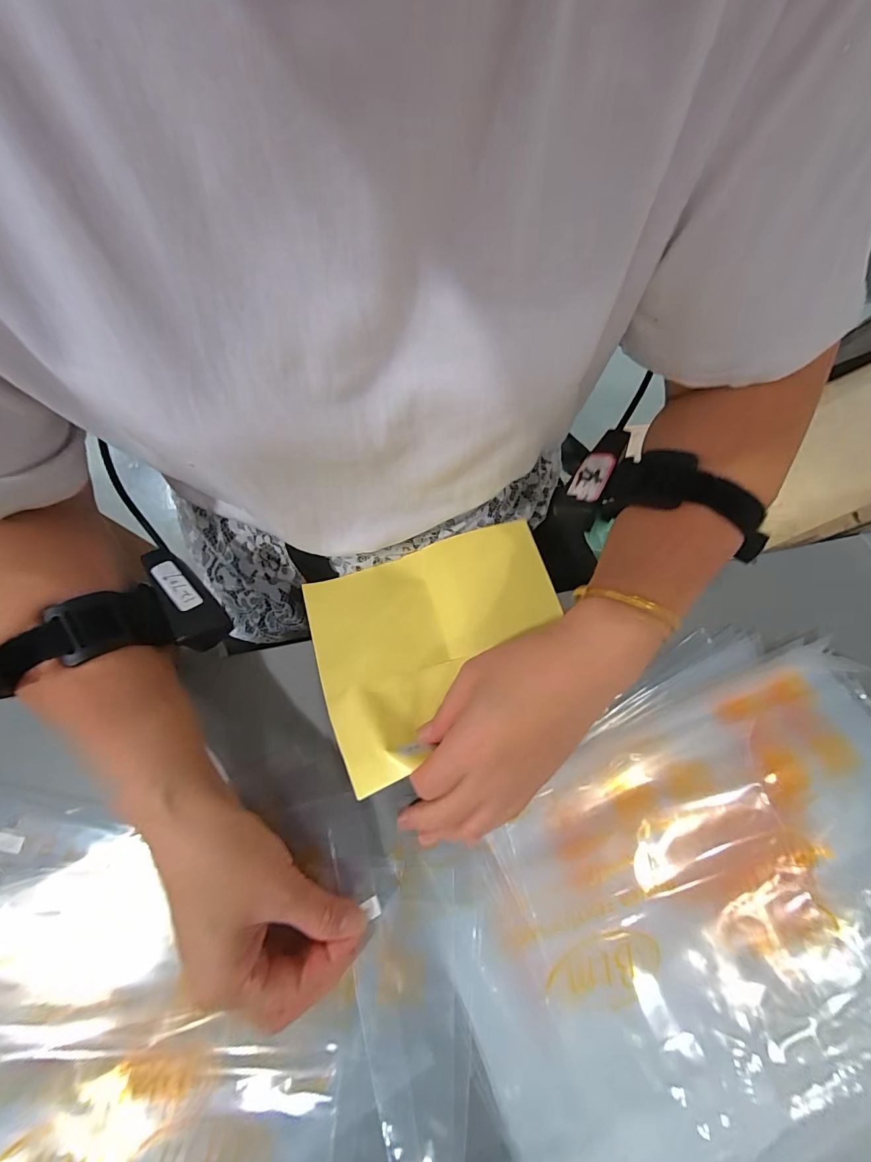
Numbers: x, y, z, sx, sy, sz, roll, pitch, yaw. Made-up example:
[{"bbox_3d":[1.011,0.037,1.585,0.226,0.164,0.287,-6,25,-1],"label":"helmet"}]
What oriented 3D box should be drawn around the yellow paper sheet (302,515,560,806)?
[{"bbox_3d":[0.008,0.039,0.323,0.193,0.039,0.154,-19,73,-9],"label":"yellow paper sheet"}]

